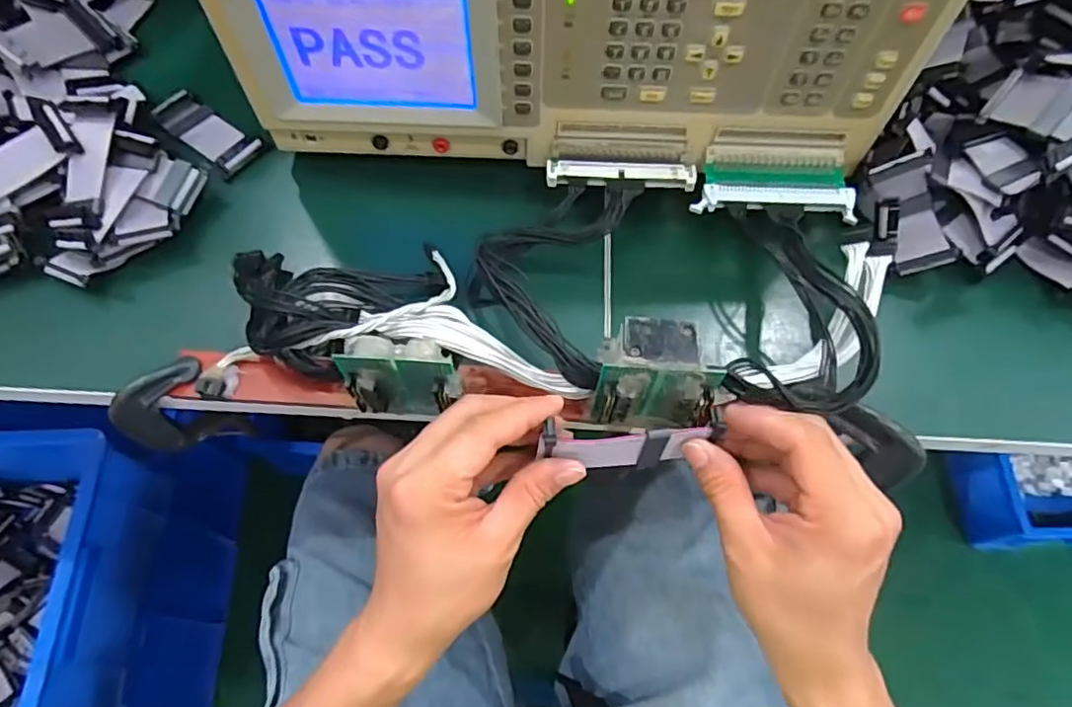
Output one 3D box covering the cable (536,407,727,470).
[{"bbox_3d":[0.047,0.048,0.330,0.092,0.038,0.018,-4,64,-8],"label":"cable"}]

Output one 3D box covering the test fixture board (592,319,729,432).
[{"bbox_3d":[0.066,0.017,0.354,0.062,0.072,0.043,10,65,4],"label":"test fixture board"}]

